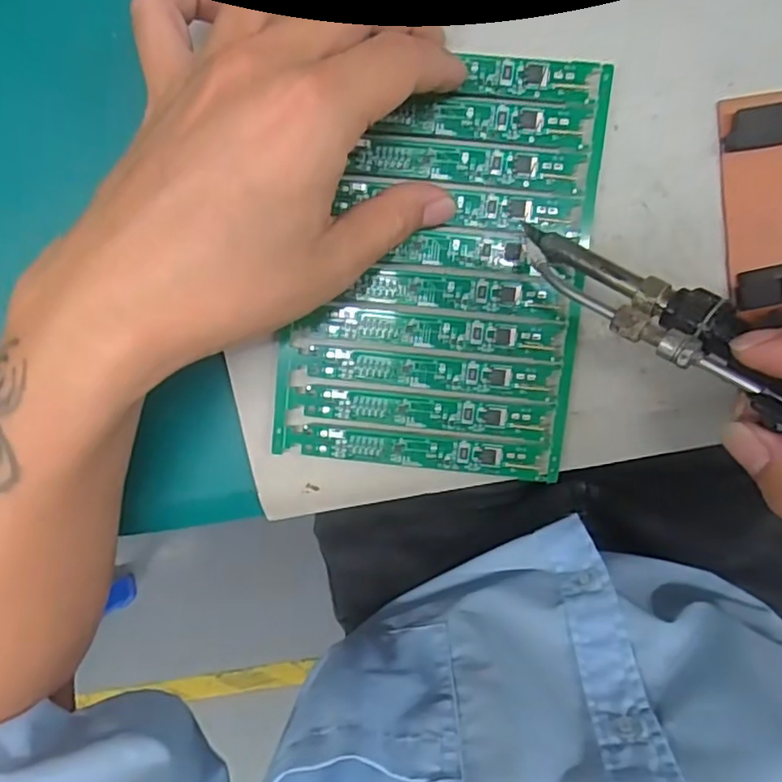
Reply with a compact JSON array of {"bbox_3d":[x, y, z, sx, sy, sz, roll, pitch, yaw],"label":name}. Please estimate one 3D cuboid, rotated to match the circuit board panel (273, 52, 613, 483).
[{"bbox_3d":[0.018,-0.049,0.257,0.118,0.005,0.163,5,98,0],"label":"circuit board panel"}]

